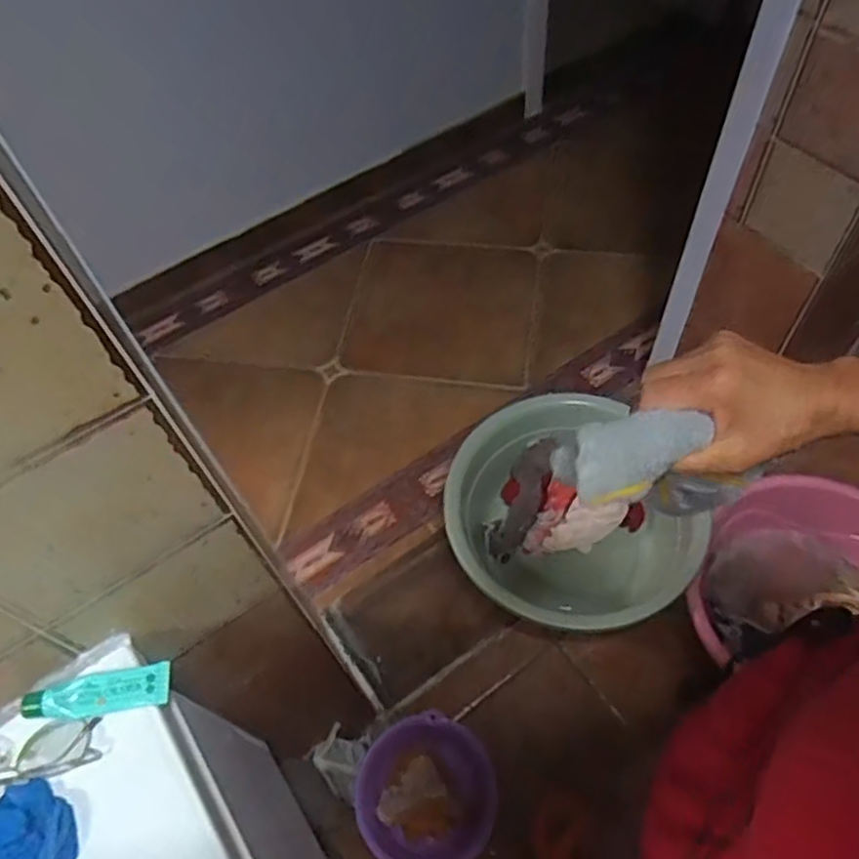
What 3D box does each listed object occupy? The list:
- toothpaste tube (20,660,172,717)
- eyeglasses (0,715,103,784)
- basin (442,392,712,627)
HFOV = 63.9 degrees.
[{"bbox_3d":[-0.267,0.211,0.555,0.109,0.017,0.033,-9,56,-2],"label":"toothpaste tube"},{"bbox_3d":[-0.324,0.254,0.534,0.129,0.019,0.042,-10,56,-3],"label":"eyeglasses"},{"bbox_3d":[0.247,0.177,1.321,0.409,0.208,0.422,-2,56,3],"label":"basin"}]

